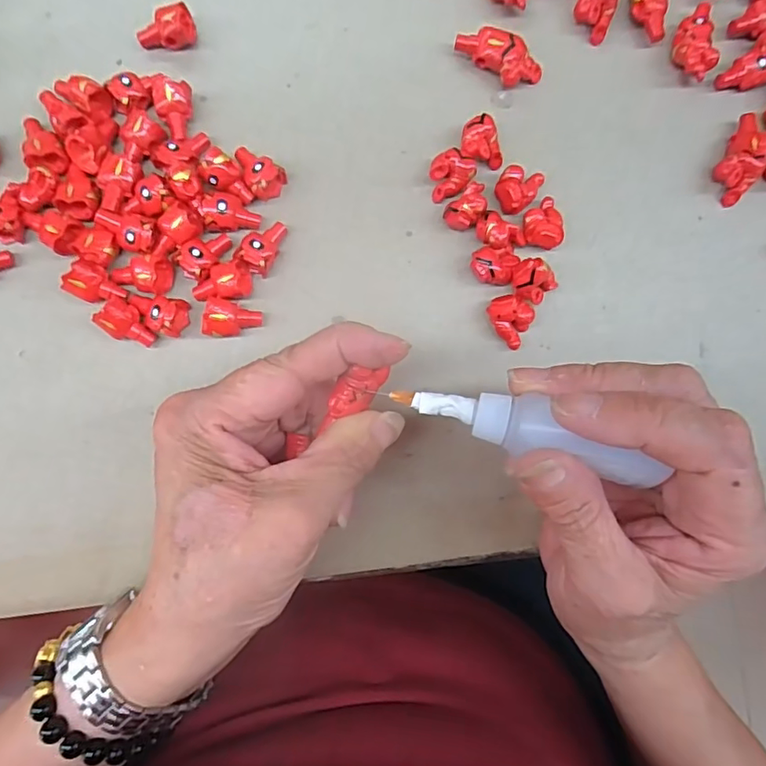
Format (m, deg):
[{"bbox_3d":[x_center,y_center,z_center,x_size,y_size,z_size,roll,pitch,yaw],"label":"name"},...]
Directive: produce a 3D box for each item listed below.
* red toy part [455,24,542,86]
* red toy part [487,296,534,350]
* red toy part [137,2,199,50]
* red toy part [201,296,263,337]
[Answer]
[{"bbox_3d":[0.055,-0.154,0.252,0.040,0.015,0.016,34,85,1],"label":"red toy part"},{"bbox_3d":[0.057,-0.029,0.244,0.021,0.014,0.019,33,85,1],"label":"red toy part"},{"bbox_3d":[-0.100,-0.163,0.248,0.027,0.015,0.013,-26,87,-4],"label":"red toy part"},{"bbox_3d":[-0.067,-0.028,0.237,0.022,0.015,0.016,9,85,-2],"label":"red toy part"}]

